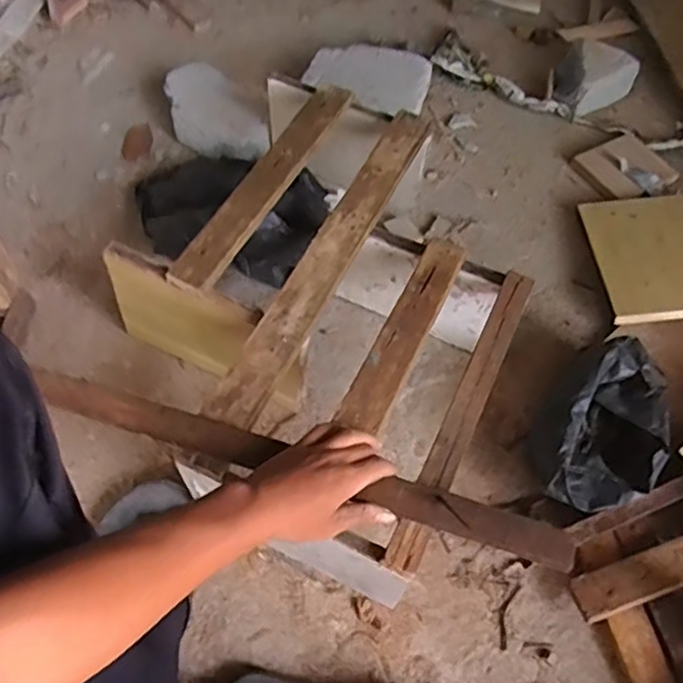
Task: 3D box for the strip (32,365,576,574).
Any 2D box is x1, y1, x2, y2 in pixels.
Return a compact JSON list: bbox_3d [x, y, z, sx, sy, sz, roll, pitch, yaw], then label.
[{"bbox_3d":[-0.042,0.116,0.606,0.510,0.027,0.039,18,61,7],"label":"strip"}]

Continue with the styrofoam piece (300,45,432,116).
[{"bbox_3d":[0.044,-0.443,1.098,0.198,0.020,0.153,17,59,8],"label":"styrofoam piece"}]

